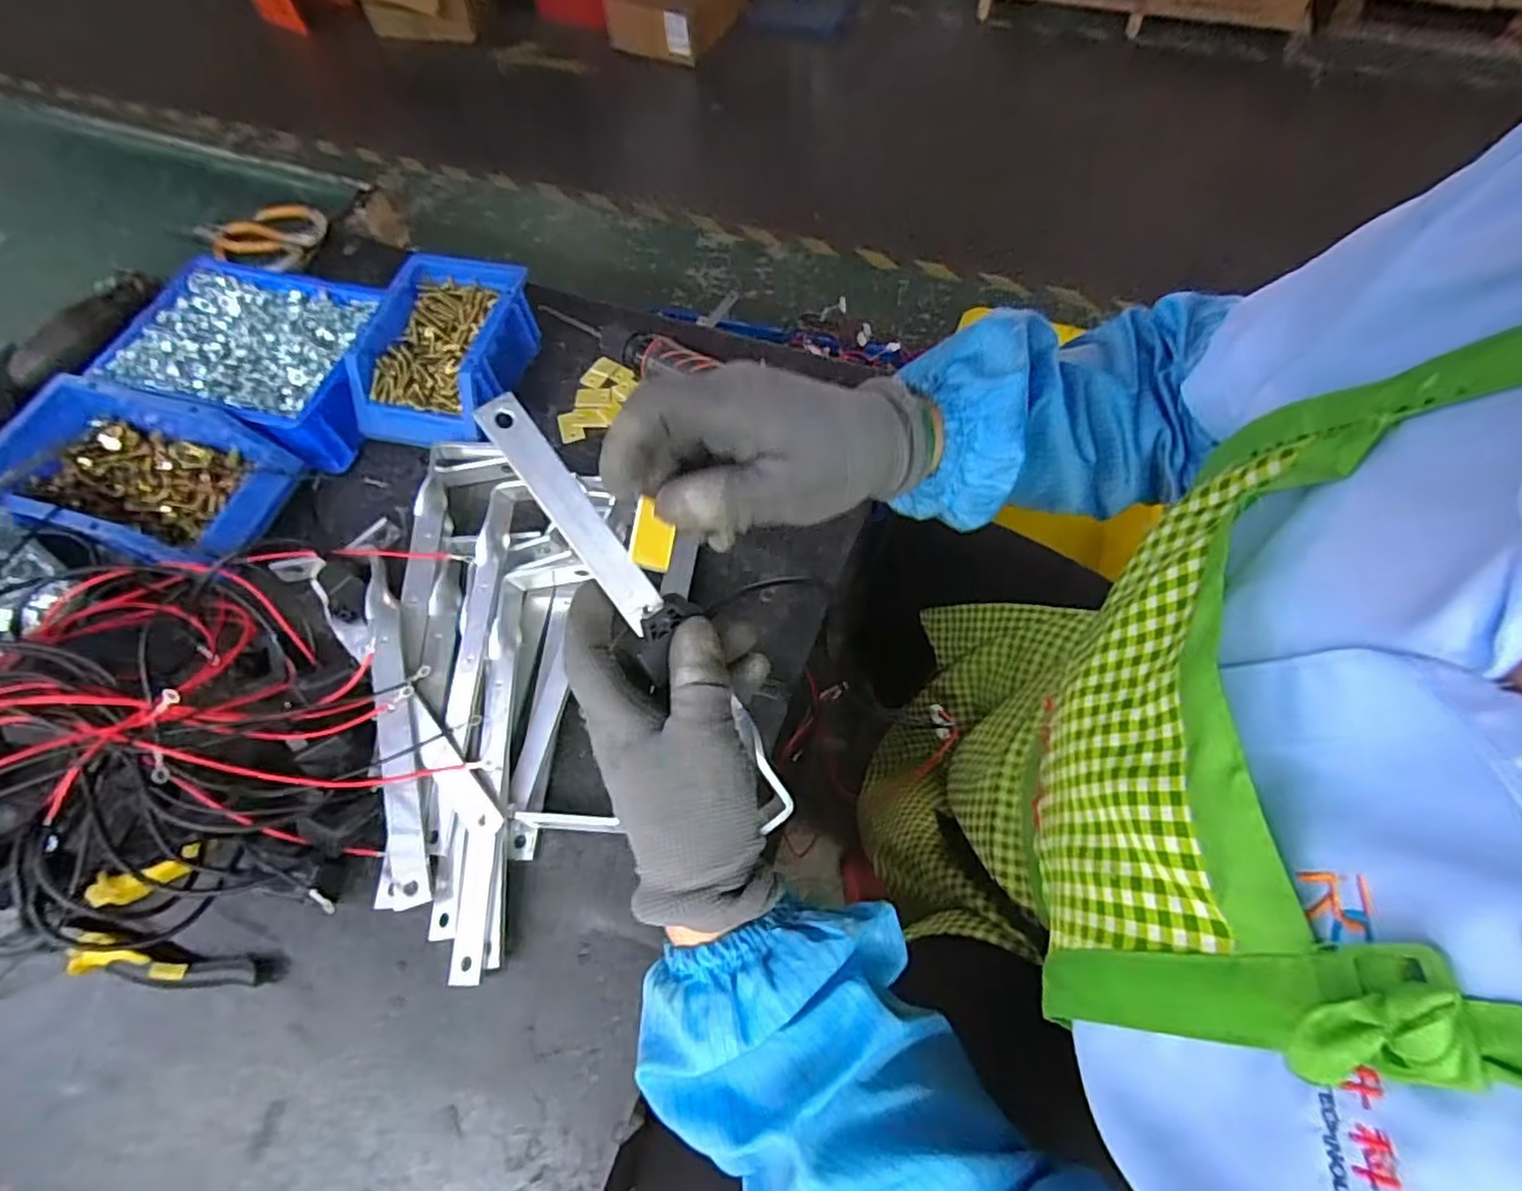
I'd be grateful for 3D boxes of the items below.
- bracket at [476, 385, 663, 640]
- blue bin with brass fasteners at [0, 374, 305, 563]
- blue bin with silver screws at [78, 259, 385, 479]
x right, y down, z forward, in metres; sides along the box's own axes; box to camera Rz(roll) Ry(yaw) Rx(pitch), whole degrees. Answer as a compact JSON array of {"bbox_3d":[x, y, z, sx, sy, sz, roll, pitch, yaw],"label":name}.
[{"bbox_3d":[-0.089,-0.039,0.319,0.021,0.008,0.120,-38,101,-14],"label":"bracket"},{"bbox_3d":[-0.455,-0.087,0.498,0.187,0.076,0.120,16,64,11],"label":"blue bin with brass fasteners"},{"bbox_3d":[-0.413,-0.199,0.557,0.203,0.061,0.153,16,65,11],"label":"blue bin with silver screws"}]

